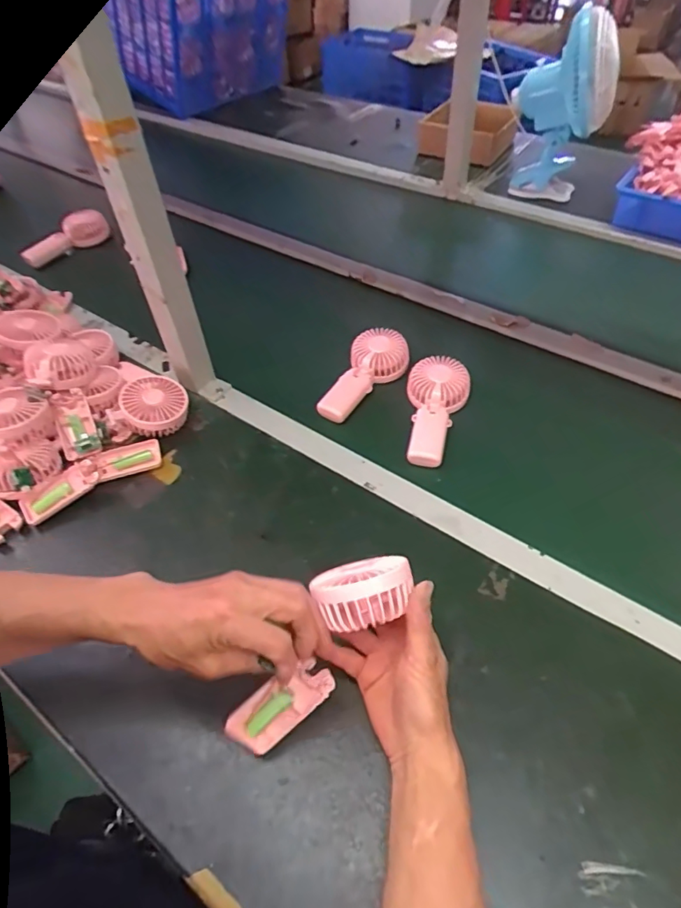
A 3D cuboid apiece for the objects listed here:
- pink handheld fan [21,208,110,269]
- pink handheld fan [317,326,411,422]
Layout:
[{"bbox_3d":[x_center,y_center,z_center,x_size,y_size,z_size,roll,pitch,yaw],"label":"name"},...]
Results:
[{"bbox_3d":[-0.582,-0.449,1.090,0.203,0.065,0.037,-19,48,16],"label":"pink handheld fan"},{"bbox_3d":[0.027,-0.116,0.772,0.086,0.040,0.169,31,73,27],"label":"pink handheld fan"}]

